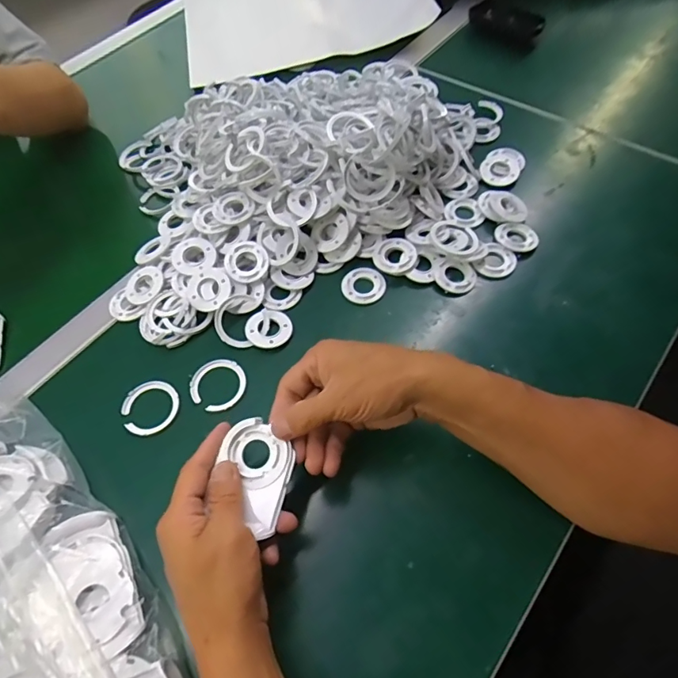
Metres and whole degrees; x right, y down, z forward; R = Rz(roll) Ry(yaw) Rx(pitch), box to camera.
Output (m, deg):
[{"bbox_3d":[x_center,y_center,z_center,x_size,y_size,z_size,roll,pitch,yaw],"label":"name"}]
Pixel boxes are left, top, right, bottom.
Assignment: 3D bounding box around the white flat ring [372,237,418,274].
[{"bbox_3d":[0.058,-0.087,0.488,0.043,0.006,0.044,-3,64,7],"label":"white flat ring"}]

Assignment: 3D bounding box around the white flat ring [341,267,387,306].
[{"bbox_3d":[0.025,-0.056,0.483,0.042,0.005,0.044,-2,59,4],"label":"white flat ring"}]

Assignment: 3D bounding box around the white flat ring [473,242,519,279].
[{"bbox_3d":[0.163,-0.079,0.487,0.036,0.011,0.041,32,67,21],"label":"white flat ring"}]

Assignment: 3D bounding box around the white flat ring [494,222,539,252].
[{"bbox_3d":[0.188,-0.108,0.498,0.045,0.005,0.036,23,63,17],"label":"white flat ring"}]

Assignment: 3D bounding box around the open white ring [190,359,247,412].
[{"bbox_3d":[-0.112,0.042,0.437,0.050,0.004,0.049,-2,59,4],"label":"open white ring"}]

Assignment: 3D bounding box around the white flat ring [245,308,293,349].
[{"bbox_3d":[-0.068,-0.010,0.459,0.044,0.005,0.042,-2,59,4],"label":"white flat ring"}]

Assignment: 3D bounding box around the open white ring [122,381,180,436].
[{"bbox_3d":[-0.172,0.063,0.432,0.050,0.005,0.050,-2,59,4],"label":"open white ring"}]

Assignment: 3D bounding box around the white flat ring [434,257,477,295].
[{"bbox_3d":[0.118,-0.065,0.478,0.043,0.005,0.037,9,60,10],"label":"white flat ring"}]

